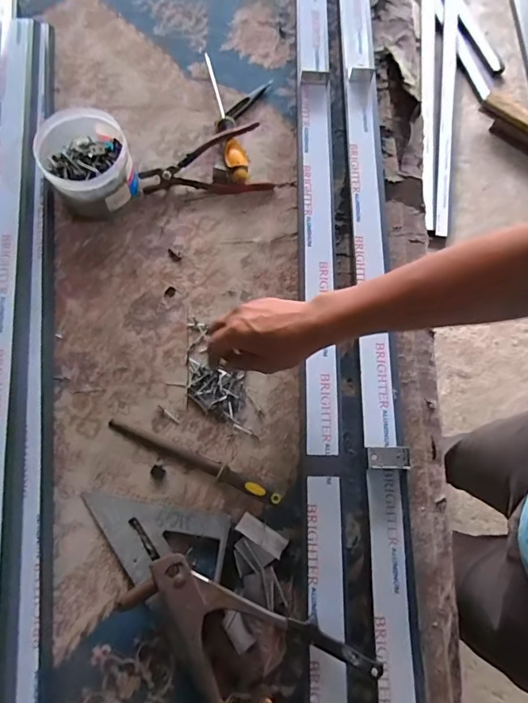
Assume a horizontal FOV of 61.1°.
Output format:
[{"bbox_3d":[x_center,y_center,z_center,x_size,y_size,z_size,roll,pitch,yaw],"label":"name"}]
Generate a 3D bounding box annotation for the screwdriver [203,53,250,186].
[{"bbox_3d":[-0.064,-0.369,0.688,0.031,0.033,0.258,-13,74,-6],"label":"screwdriver"}]

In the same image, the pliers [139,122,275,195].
[{"bbox_3d":[-0.085,-0.283,0.659,0.186,0.037,0.104,-3,73,-3],"label":"pliers"}]

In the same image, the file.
[{"bbox_3d":[-0.086,0.131,0.542,0.223,0.019,0.020,23,73,5],"label":"file"}]

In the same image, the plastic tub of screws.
[{"bbox_3d":[-0.239,-0.255,0.619,0.112,0.090,0.123,1,73,-2],"label":"plastic tub of screws"}]

